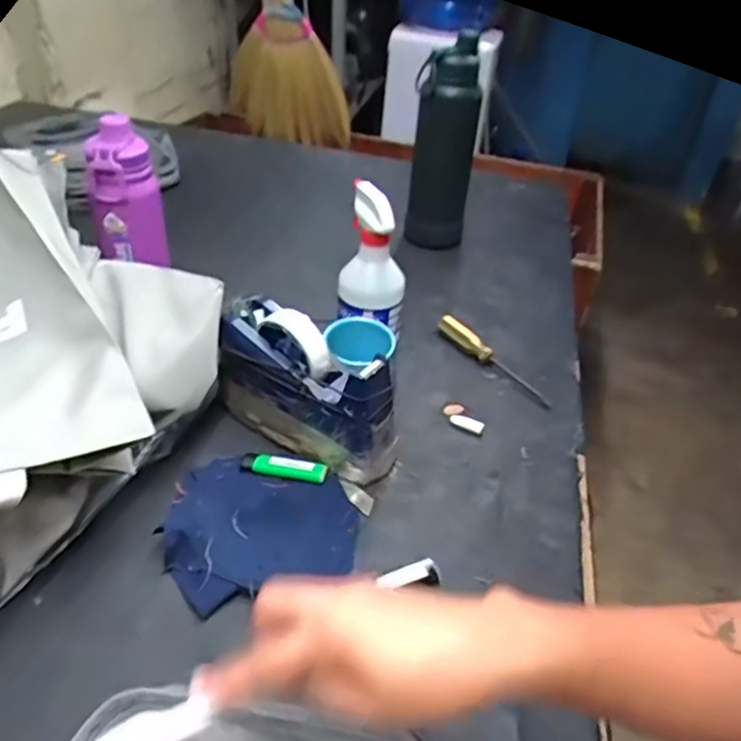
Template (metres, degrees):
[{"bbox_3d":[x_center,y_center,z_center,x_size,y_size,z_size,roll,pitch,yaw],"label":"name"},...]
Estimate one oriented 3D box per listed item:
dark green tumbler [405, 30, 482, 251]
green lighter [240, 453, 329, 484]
[{"bbox_3d":[0.110,-0.333,0.959,0.093,0.288,0.074,7,37,2],"label":"dark green tumbler"},{"bbox_3d":[-0.083,0.092,0.608,0.083,0.011,0.023,10,37,6],"label":"green lighter"}]

